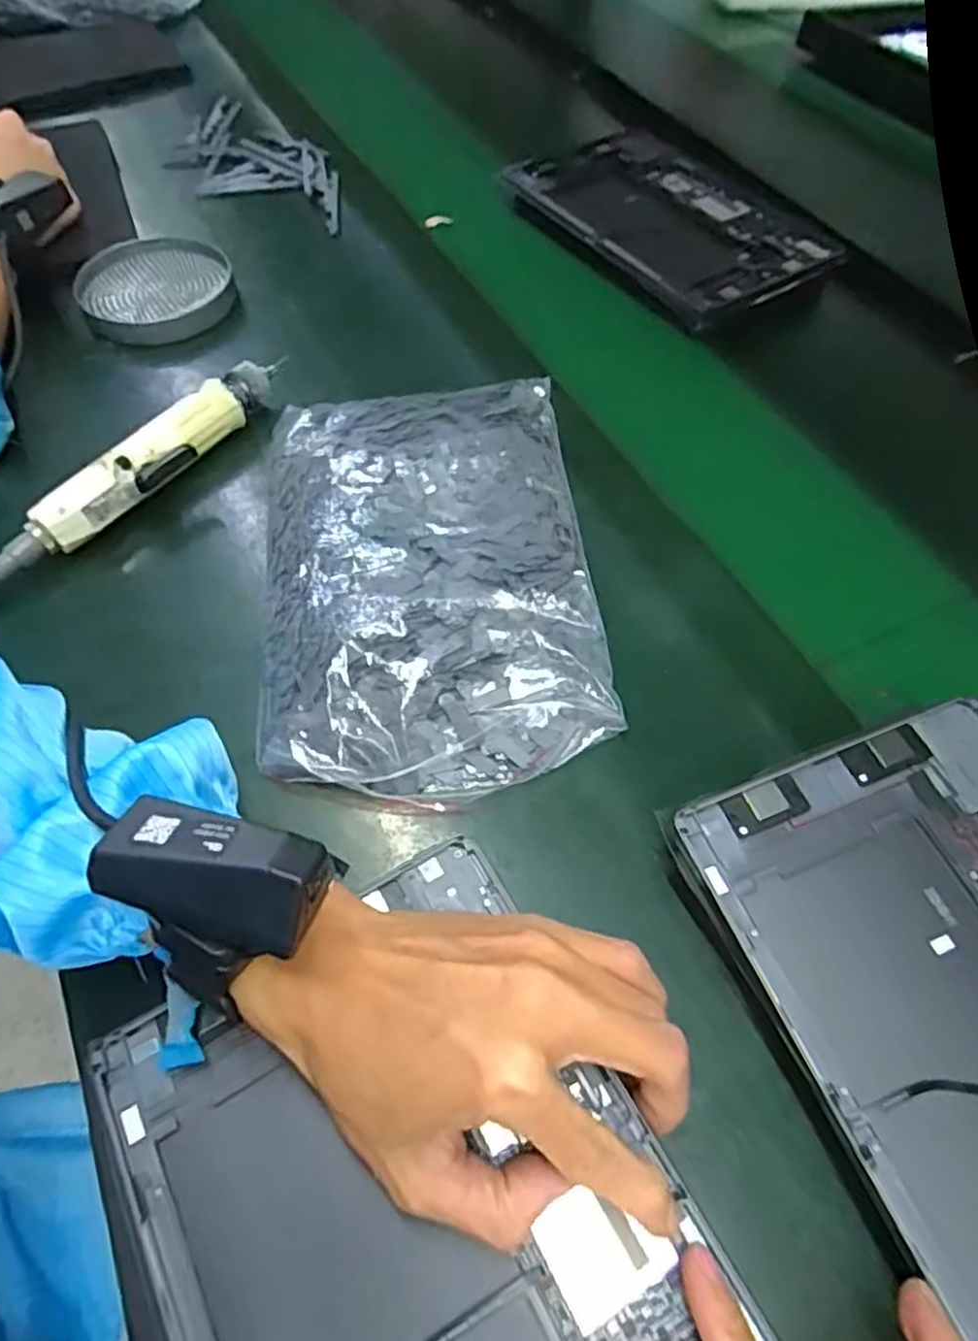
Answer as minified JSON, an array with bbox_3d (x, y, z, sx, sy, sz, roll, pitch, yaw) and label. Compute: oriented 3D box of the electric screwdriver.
[{"bbox_3d":[-0.198,-0.138,0.469,0.045,0.040,0.195,30,61,15],"label":"electric screwdriver"}]

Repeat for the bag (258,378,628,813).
[{"bbox_3d":[-0.034,-0.060,0.422,0.179,0.032,0.274,-4,58,-5],"label":"bag"}]

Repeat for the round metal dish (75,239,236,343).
[{"bbox_3d":[-0.259,-0.296,0.576,0.111,0.024,0.117,1,58,-2],"label":"round metal dish"}]

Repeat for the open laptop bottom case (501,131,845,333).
[{"bbox_3d":[0.147,-0.386,0.635,0.175,0.023,0.270,-35,66,-22],"label":"open laptop bottom case"}]

